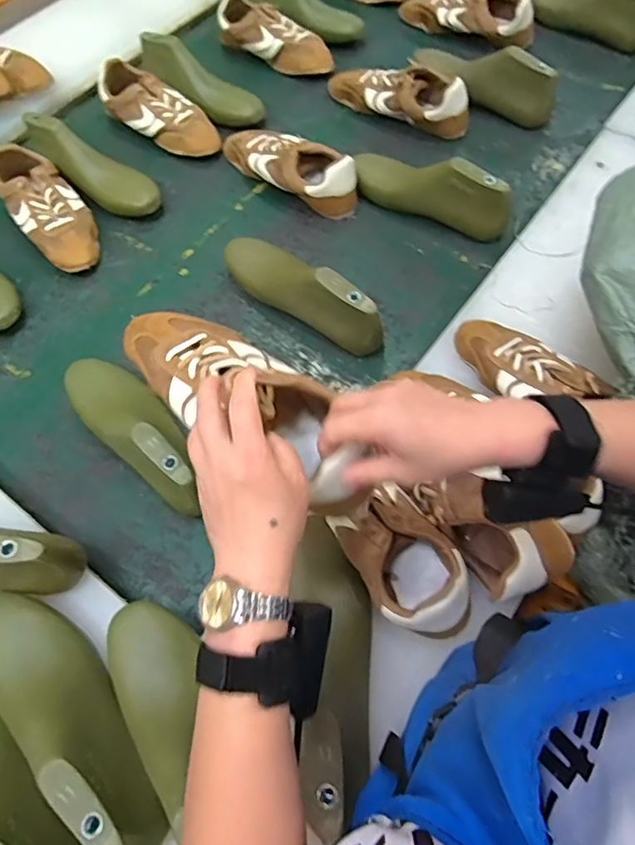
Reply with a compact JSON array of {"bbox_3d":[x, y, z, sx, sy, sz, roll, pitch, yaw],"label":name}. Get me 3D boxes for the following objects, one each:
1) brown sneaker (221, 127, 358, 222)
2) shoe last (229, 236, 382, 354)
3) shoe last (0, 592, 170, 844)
[{"bbox_3d":[-0.049,-0.421,0.880,0.251,0.073,0.088,31,69,16],"label":"brown sneaker"},{"bbox_3d":[-0.022,-0.190,0.754,0.085,0.099,0.266,-42,69,-16],"label":"shoe last"},{"bbox_3d":[-0.226,0.250,0.475,0.270,0.083,0.079,34,70,17],"label":"shoe last"}]

